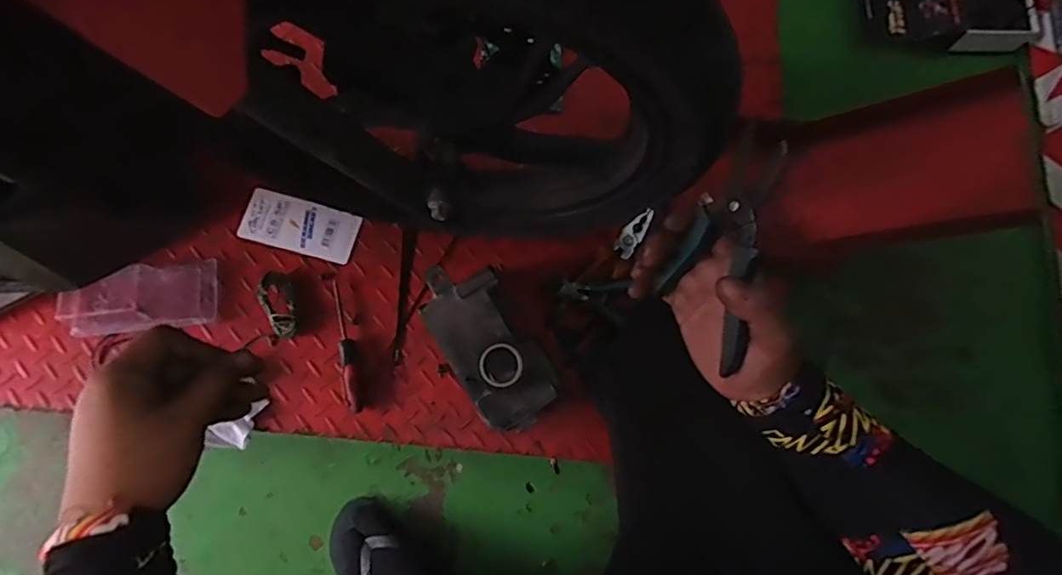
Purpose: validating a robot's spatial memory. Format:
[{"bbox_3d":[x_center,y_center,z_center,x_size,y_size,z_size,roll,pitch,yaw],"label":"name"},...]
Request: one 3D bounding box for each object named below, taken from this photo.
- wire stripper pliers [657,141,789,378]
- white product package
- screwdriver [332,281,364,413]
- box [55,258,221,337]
[{"bbox_3d":[0.137,-0.027,0.393,0.015,0.146,0.086,-6,42,-26],"label":"wire stripper pliers"},{"bbox_3d":[-0.296,-0.079,0.758,0.147,0.006,0.067,17,76,3],"label":"white product package"},{"bbox_3d":[-0.223,0.069,0.714,0.020,0.020,0.163,-11,77,-4],"label":"screwdriver"},{"bbox_3d":[-0.471,0.011,0.712,0.171,0.034,0.080,-6,76,-3],"label":"box"}]

